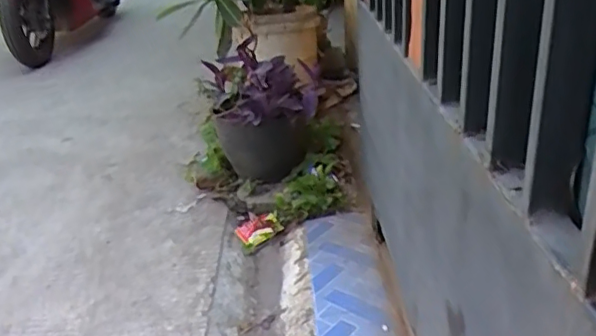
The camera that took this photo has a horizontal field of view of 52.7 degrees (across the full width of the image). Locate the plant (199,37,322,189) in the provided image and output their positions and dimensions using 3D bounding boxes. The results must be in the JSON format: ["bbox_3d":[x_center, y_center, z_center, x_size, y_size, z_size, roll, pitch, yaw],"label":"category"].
[{"bbox_3d":[-0.093,-0.165,1.706,0.310,0.306,0.338,-6,26,-1],"label":"plant"}]

